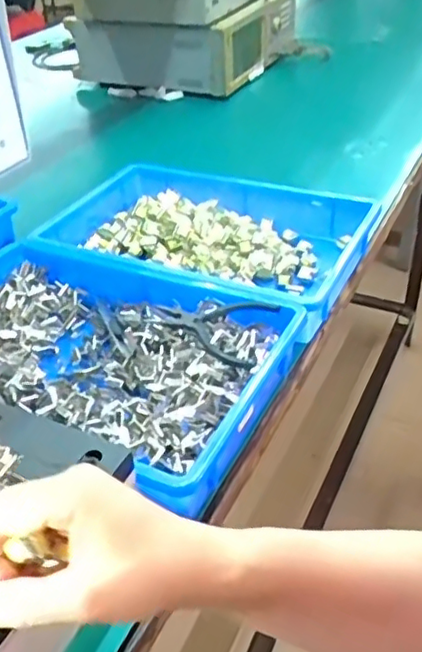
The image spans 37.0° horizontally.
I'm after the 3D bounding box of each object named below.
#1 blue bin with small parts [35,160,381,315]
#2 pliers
[{"bbox_3d":[-0.004,-0.110,0.789,0.369,0.069,0.267,14,40,22],"label":"blue bin with small parts"},{"bbox_3d":[-0.005,-0.002,0.606,0.118,0.016,0.081,15,55,21],"label":"pliers"}]

